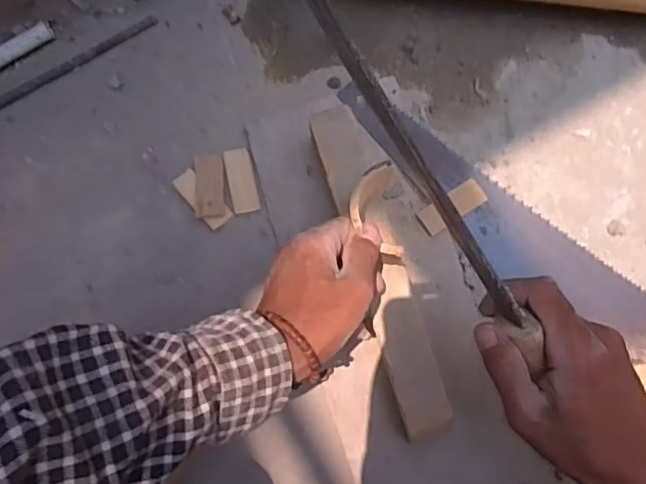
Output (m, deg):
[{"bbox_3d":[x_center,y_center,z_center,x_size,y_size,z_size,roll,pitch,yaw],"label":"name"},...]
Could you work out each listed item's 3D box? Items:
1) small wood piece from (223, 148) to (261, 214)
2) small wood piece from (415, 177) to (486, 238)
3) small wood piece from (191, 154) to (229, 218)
[{"bbox_3d":[-0.077,-0.058,0.554,0.025,0.007,0.060,-12,84,1],"label":"small wood piece"},{"bbox_3d":[0.119,-0.032,0.536,0.062,0.008,0.025,-33,84,-2],"label":"small wood piece"},{"bbox_3d":[-0.106,-0.053,0.548,0.027,0.006,0.060,-3,79,-9],"label":"small wood piece"}]

